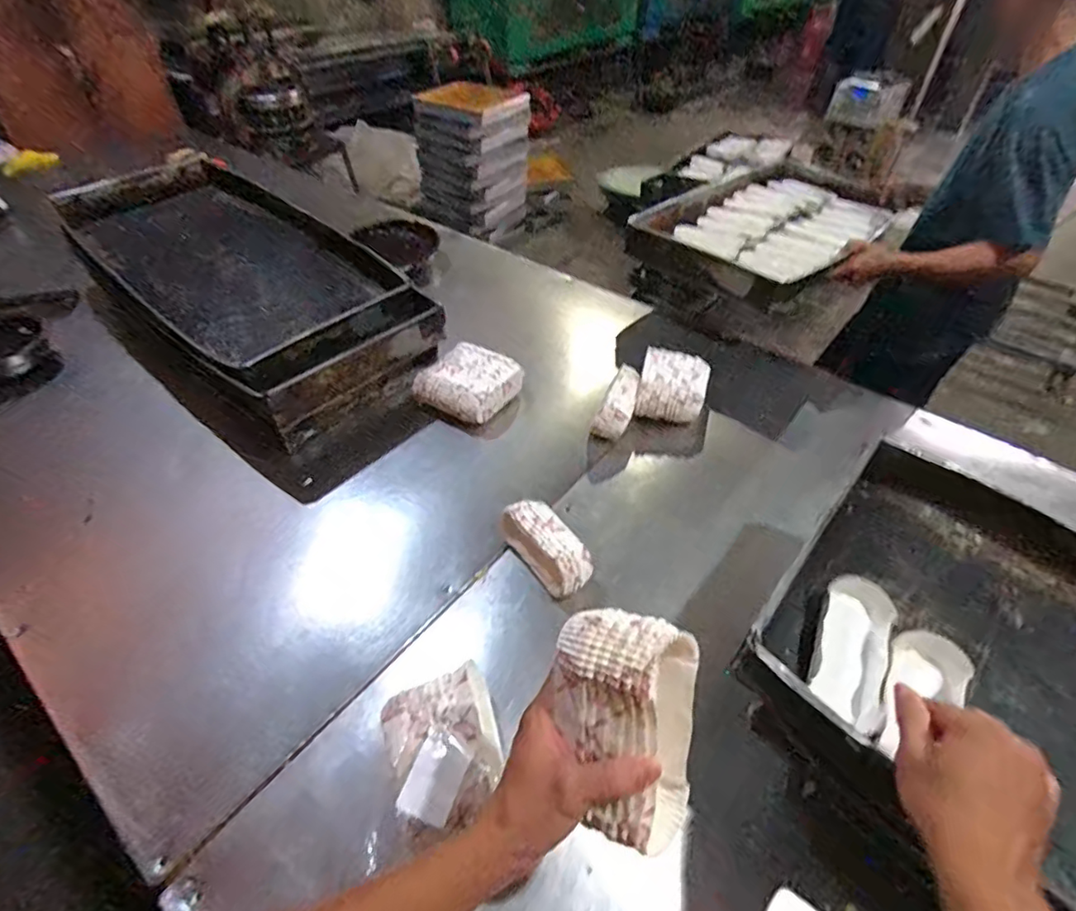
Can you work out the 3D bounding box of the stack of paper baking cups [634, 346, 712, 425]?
[{"bbox_3d":[0.243,-0.119,1.007,0.116,0.066,0.152,9,45,13],"label":"stack of paper baking cups"}]

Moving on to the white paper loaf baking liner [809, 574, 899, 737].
[{"bbox_3d":[0.302,0.185,0.534,0.058,0.026,0.137,12,67,16],"label":"white paper loaf baking liner"}]

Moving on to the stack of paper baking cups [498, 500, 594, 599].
[{"bbox_3d":[0.014,0.127,0.764,0.074,0.060,0.157,-26,48,-22],"label":"stack of paper baking cups"}]

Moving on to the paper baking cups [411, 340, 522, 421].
[{"bbox_3d":[-0.125,-0.128,1.017,0.154,0.078,0.160,28,52,29],"label":"paper baking cups"}]

